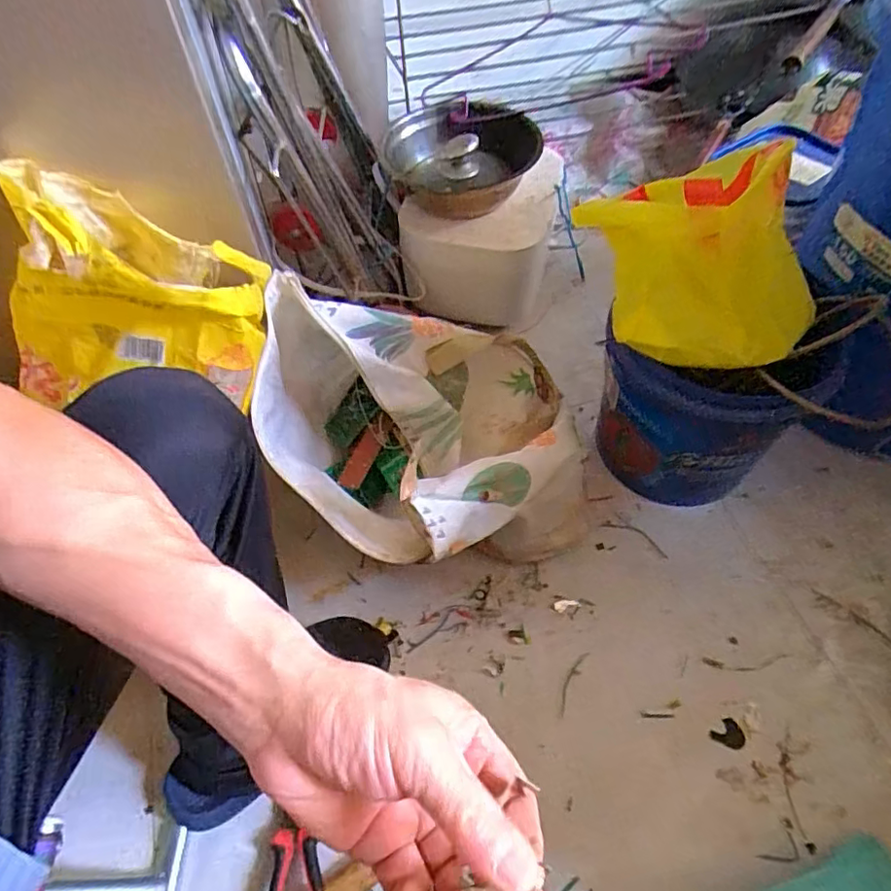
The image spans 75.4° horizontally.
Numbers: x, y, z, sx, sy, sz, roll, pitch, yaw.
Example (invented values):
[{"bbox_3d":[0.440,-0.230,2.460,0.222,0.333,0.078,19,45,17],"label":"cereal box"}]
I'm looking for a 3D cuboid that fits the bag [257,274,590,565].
[{"bbox_3d":[-0.014,-0.005,0.668,0.352,0.272,0.289,-13,56,-6],"label":"bag"}]

